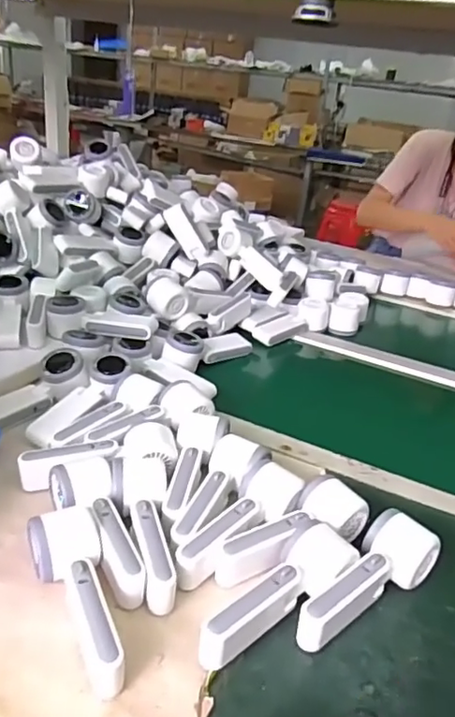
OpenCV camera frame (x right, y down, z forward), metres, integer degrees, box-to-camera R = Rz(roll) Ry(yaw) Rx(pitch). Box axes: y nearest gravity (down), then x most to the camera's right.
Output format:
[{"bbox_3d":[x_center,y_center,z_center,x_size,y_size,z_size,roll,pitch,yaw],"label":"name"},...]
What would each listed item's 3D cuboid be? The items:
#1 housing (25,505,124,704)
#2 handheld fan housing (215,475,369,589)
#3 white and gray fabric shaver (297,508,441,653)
[{"bbox_3d":[-0.125,0.194,0.462,0.058,0.051,0.149,-3,28,-20],"label":"housing"},{"bbox_3d":[0.063,0.168,0.547,0.165,0.053,0.064,-12,31,-34],"label":"handheld fan housing"},{"bbox_3d":[0.127,0.200,0.506,0.058,0.060,0.157,26,32,34],"label":"white and gray fabric shaver"}]

